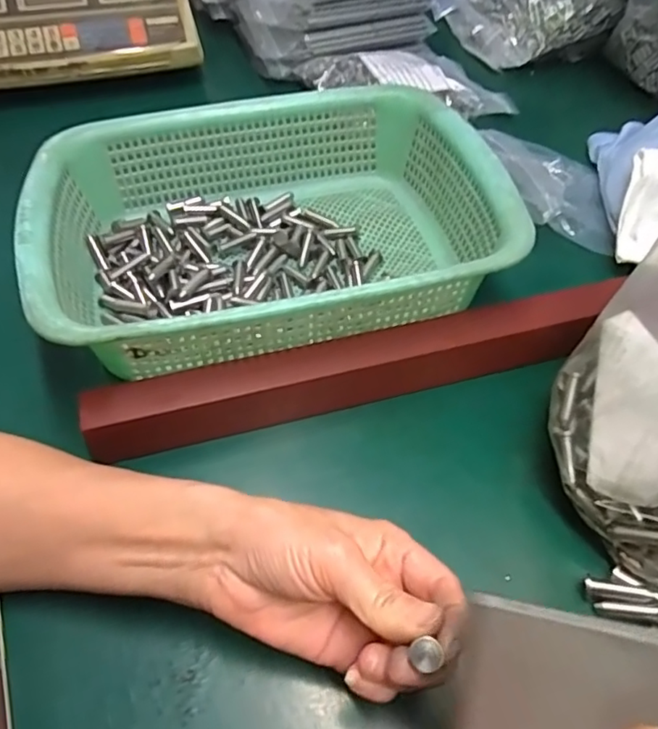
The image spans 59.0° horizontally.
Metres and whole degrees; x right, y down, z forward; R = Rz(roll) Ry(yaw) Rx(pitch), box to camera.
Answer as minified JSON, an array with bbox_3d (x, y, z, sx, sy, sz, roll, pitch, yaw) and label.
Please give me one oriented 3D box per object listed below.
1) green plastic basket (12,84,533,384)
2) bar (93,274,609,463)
[{"bbox_3d":[-0.040,-0.093,0.403,0.296,0.079,0.220,-12,53,-9],"label":"green plastic basket"},{"bbox_3d":[0.020,0.003,0.351,0.311,0.043,0.027,-14,53,-9],"label":"bar"}]

